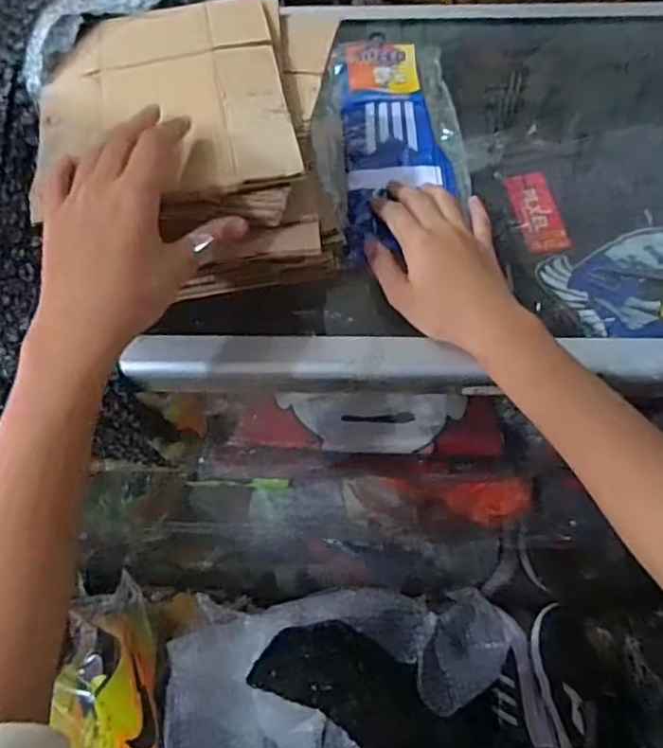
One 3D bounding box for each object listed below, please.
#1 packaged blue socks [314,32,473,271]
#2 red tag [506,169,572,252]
[{"bbox_3d":[0.049,-0.199,0.534,0.119,0.022,0.232,-2,60,0],"label":"packaged blue socks"},{"bbox_3d":[0.202,-0.160,0.620,0.040,0.009,0.109,-10,56,8],"label":"red tag"}]

